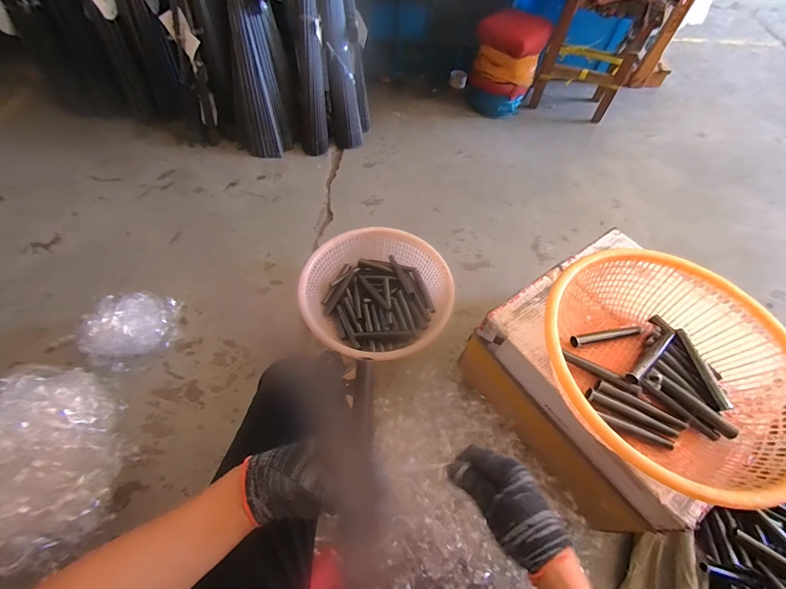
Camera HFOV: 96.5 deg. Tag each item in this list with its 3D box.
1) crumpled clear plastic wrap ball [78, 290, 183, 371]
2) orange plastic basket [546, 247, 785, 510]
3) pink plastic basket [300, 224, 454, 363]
[{"bbox_3d":[-0.661,0.089,0.891,0.176,0.150,0.173,1,59,-2],"label":"crumpled clear plastic wrap ball"},{"bbox_3d":[0.449,0.119,0.600,0.386,0.132,0.390,-27,64,-17],"label":"orange plastic basket"},{"bbox_3d":[-0.042,-0.001,0.977,0.383,0.161,0.394,-19,62,-13],"label":"pink plastic basket"}]

